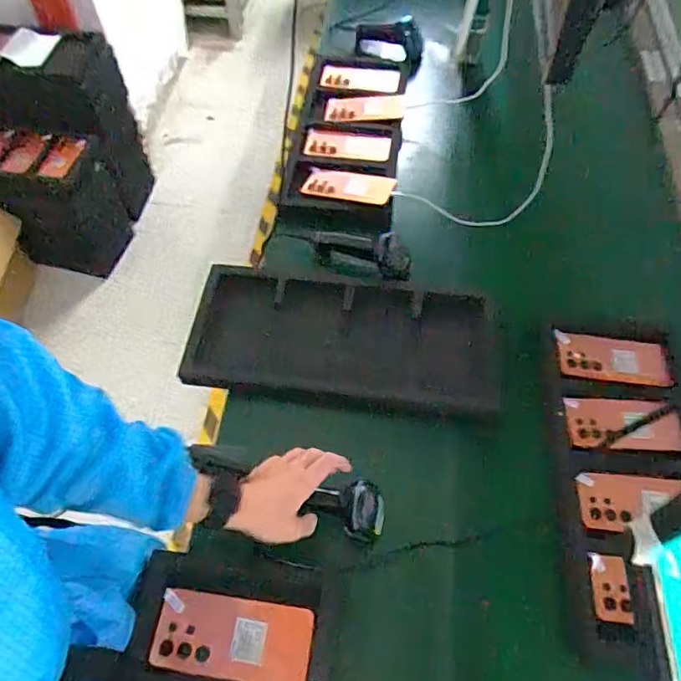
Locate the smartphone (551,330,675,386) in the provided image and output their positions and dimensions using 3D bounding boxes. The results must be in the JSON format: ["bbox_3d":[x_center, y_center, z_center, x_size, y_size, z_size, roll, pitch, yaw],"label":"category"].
[{"bbox_3d":[0.435,0.029,0.849,0.163,0.010,0.080,7,65,15],"label":"smartphone"}]

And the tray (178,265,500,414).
[{"bbox_3d":[0.006,-0.008,0.881,0.492,0.031,0.231,6,59,2],"label":"tray"}]

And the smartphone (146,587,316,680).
[{"bbox_3d":[-0.119,0.329,0.582,0.172,0.009,0.078,8,59,3],"label":"smartphone"}]

